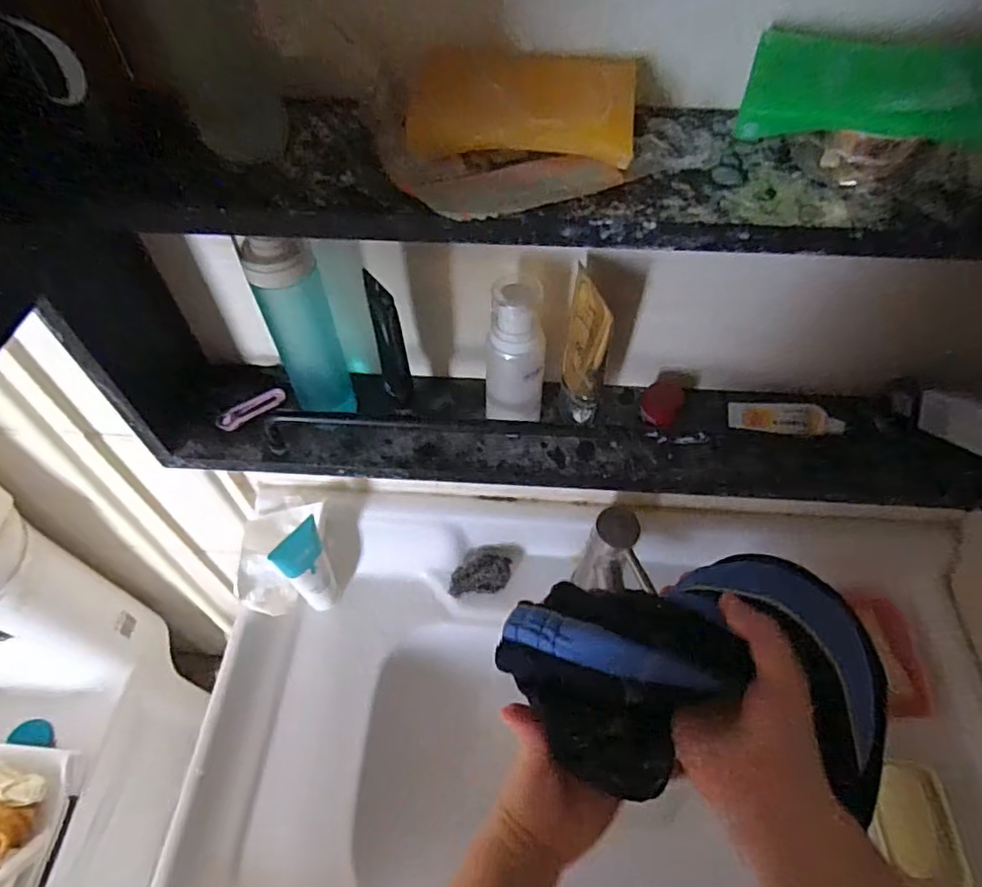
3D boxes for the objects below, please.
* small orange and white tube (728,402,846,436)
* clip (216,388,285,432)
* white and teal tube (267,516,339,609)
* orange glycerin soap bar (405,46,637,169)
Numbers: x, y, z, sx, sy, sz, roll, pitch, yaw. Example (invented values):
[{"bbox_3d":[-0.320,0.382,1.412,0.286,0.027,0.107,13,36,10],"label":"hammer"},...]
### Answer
[{"bbox_3d":[0.239,-0.020,0.489,0.083,0.022,0.021,11,56,6],"label":"small orange and white tube"},{"bbox_3d":[-0.201,-0.029,0.504,0.058,0.010,0.018,-25,60,-17],"label":"clip"},{"bbox_3d":[-0.194,0.140,0.661,0.028,0.144,0.053,30,60,18],"label":"white and teal tube"},{"bbox_3d":[0.015,-0.170,0.303,0.114,0.036,0.042,6,56,3],"label":"orange glycerin soap bar"}]

